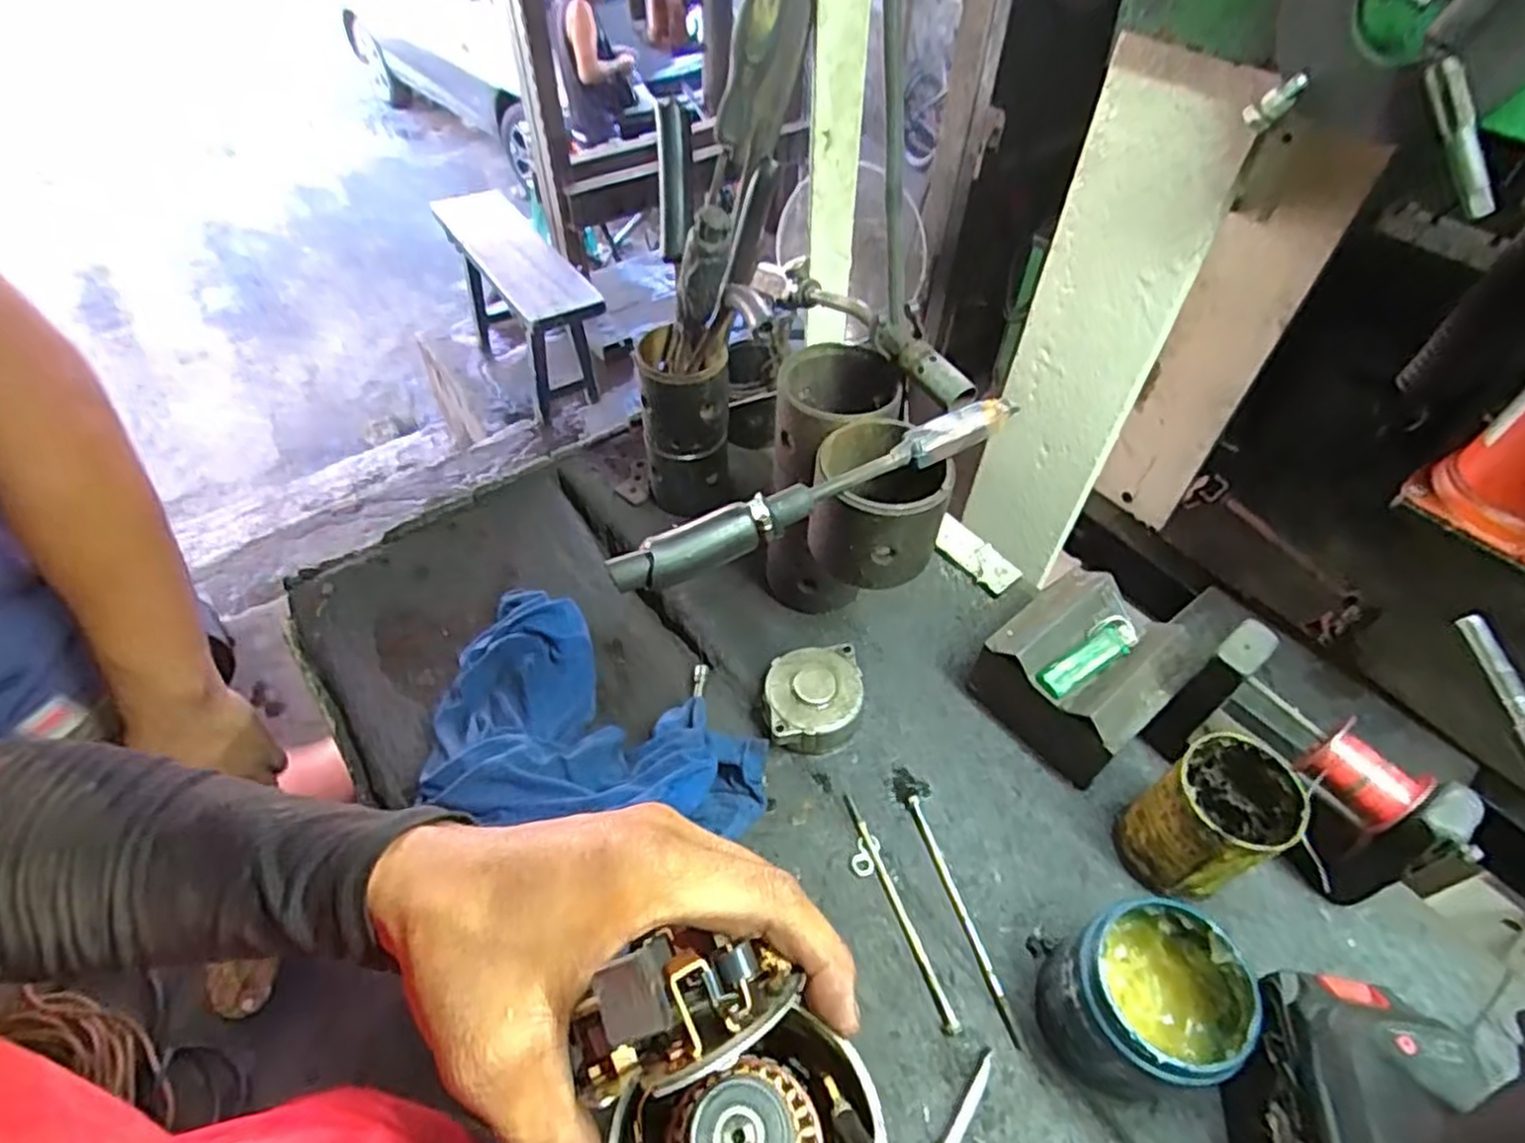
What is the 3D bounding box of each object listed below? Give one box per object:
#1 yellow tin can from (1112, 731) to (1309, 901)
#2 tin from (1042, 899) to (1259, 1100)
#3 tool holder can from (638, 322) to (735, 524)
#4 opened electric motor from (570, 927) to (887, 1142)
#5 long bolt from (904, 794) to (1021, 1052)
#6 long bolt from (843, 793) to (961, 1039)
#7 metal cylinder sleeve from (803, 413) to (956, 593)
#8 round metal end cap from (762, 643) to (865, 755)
[{"bbox_3d":[0.299,0.172,0.512,0.074,0.114,0.071,1,50,-1],"label":"yellow tin can"},{"bbox_3d":[0.221,0.254,0.448,0.095,0.101,0.089,-9,51,-8],"label":"tin"},{"bbox_3d":[-0.073,-0.137,0.713,0.079,0.174,0.071,-4,51,-5],"label":"tool holder can"},{"bbox_3d":[-0.005,0.163,0.204,0.079,0.071,0.108,-14,52,-12],"label":"opened electric motor"},{"bbox_3d":[0.138,0.233,0.521,0.010,0.011,0.166,-12,52,-11],"label":"long bolt"},{"bbox_3d":[0.095,0.233,0.527,0.012,0.009,0.166,-14,52,-13],"label":"long bolt"},{"bbox_3d":[0.077,-0.045,0.512,0.089,0.081,0.090,6,51,4],"label":"metal cylinder sleeve"},{"bbox_3d":[0.041,0.107,0.612,0.077,0.044,0.081,1,50,-1],"label":"round metal end cap"}]

